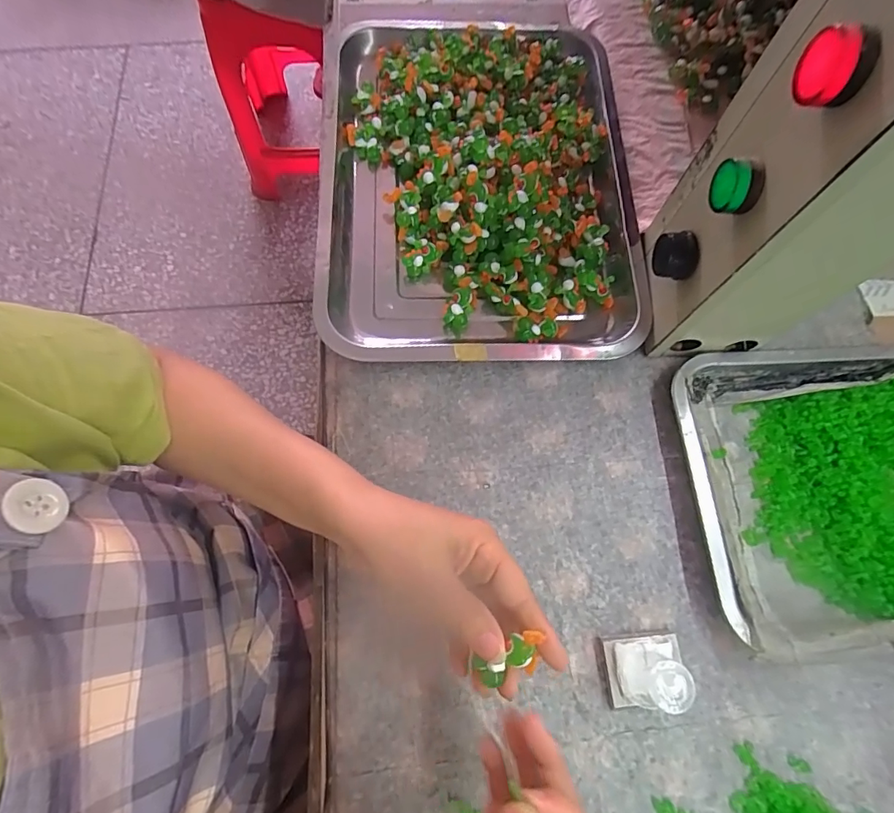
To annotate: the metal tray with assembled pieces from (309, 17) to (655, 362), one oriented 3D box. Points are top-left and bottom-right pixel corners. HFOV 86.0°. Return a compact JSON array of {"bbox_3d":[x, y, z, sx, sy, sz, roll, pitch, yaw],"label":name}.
[{"bbox_3d":[0.025,-0.208,0.415,0.267,0.055,0.361,-2,71,-2],"label":"metal tray with assembled pieces"}]

